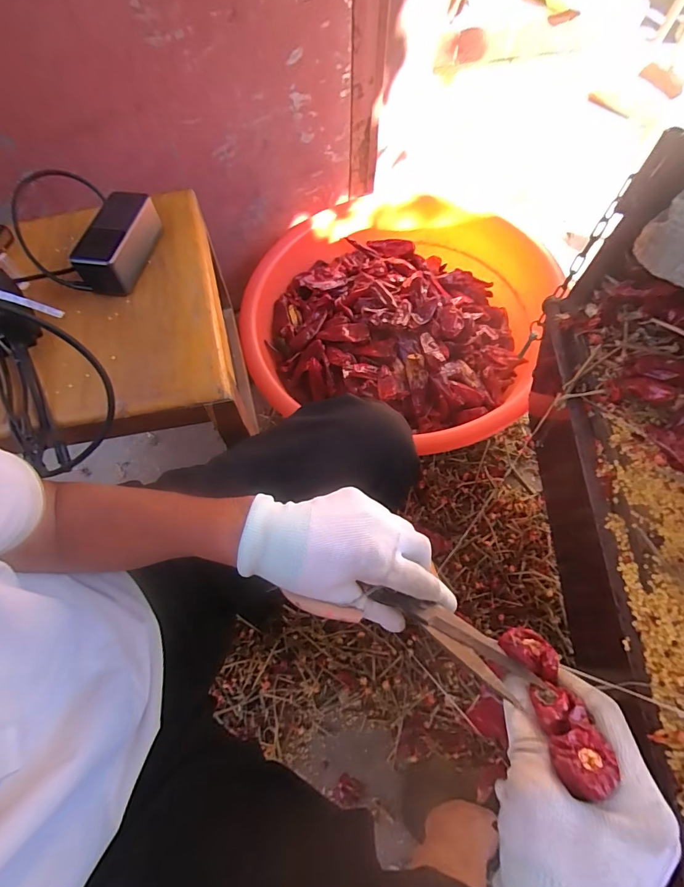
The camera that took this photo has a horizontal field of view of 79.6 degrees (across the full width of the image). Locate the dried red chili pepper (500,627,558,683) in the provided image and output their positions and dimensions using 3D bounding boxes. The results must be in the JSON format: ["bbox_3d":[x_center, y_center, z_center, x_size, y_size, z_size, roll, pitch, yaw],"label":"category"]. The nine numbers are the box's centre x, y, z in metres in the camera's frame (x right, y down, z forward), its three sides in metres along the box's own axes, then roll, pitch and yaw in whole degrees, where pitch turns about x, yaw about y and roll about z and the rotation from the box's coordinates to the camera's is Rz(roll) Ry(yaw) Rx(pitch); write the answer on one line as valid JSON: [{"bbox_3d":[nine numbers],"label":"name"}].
[{"bbox_3d":[0.115,0.125,0.250,0.032,0.022,0.018,23,88,36],"label":"dried red chili pepper"}]

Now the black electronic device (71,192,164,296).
[{"bbox_3d":[-0.269,-0.241,0.497,0.053,0.058,0.121,9,65,4],"label":"black electronic device"}]

